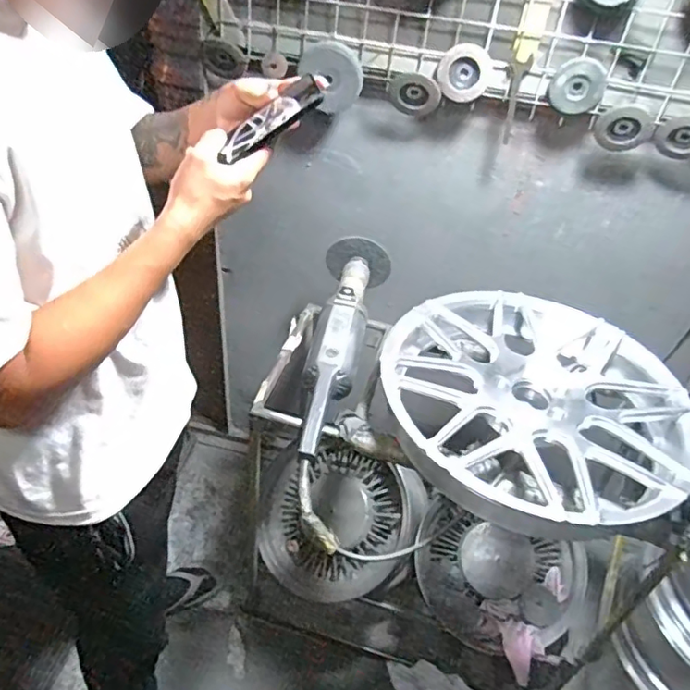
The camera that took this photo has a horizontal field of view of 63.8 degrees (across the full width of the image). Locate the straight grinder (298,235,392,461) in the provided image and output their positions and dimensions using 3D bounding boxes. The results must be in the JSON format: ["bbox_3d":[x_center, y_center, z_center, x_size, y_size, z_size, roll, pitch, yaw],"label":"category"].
[{"bbox_3d":[-0.004,-0.026,1.006,0.134,0.097,0.506,10,38,3],"label":"straight grinder"}]

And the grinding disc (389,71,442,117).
[{"bbox_3d":[0.127,-0.453,1.004,0.090,0.070,0.012,13,38,6],"label":"grinding disc"}]

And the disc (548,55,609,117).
[{"bbox_3d":[0.393,-0.435,0.938,0.087,0.089,0.012,19,39,14],"label":"disc"}]

